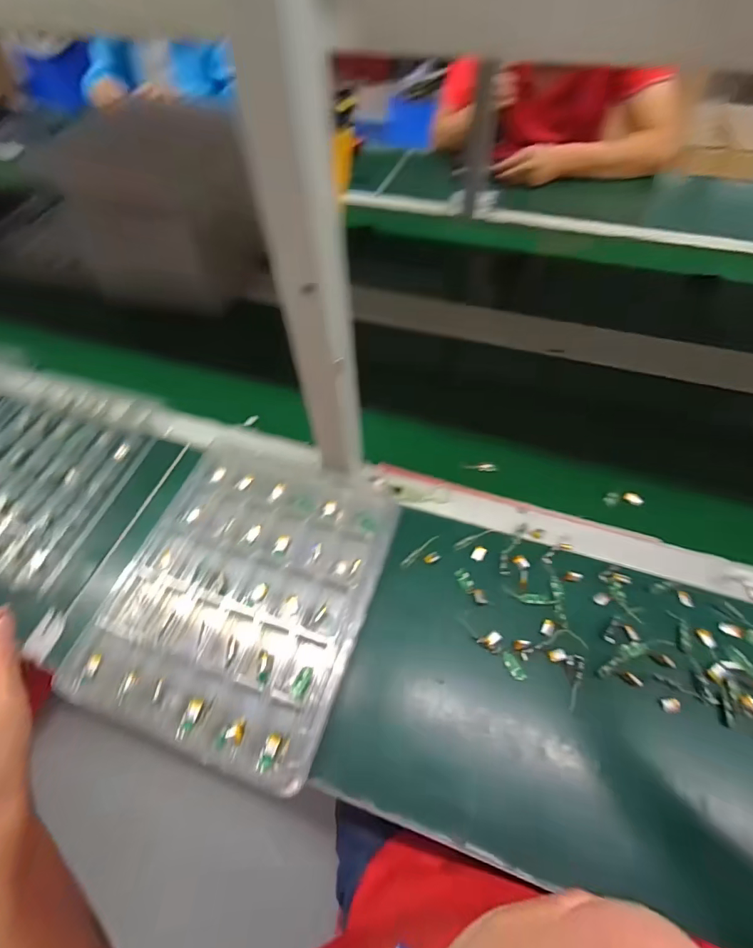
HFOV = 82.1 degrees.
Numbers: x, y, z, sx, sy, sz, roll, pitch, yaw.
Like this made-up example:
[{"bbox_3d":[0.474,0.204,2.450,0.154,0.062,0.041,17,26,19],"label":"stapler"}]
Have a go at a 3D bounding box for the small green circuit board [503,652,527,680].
[{"bbox_3d":[0.138,0.193,0.434,0.012,0.004,0.029,-26,59,-15],"label":"small green circuit board"}]

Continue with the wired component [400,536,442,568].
[{"bbox_3d":[0.056,0.095,0.499,0.058,0.004,0.026,-32,61,-18],"label":"wired component"}]

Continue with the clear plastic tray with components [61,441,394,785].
[{"bbox_3d":[-0.134,0.112,0.455,0.249,0.028,0.309,14,60,10],"label":"clear plastic tray with components"}]

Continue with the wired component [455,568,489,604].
[{"bbox_3d":[0.105,0.126,0.482,0.017,0.004,0.048,-29,60,-16],"label":"wired component"}]

